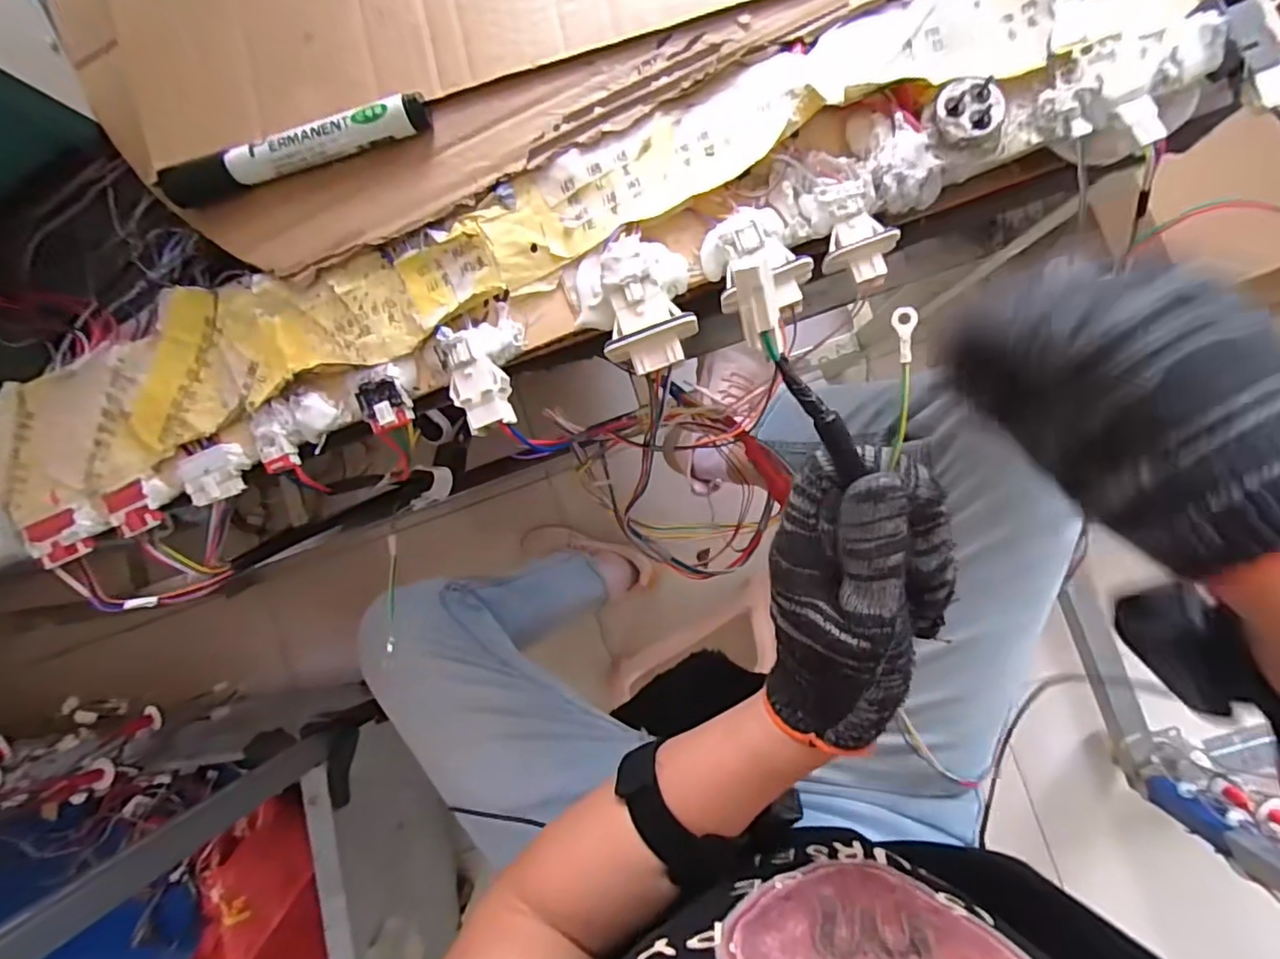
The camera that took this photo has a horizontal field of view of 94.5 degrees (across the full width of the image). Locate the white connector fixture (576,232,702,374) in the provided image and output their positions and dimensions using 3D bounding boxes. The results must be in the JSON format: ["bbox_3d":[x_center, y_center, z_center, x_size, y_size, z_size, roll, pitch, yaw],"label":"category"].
[{"bbox_3d":[-0.002,-0.078,0.270,0.051,0.022,0.059,-9,89,6],"label":"white connector fixture"}]

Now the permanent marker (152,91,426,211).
[{"bbox_3d":[-0.168,-0.158,0.283,0.135,0.012,0.017,-12,89,6],"label":"permanent marker"}]

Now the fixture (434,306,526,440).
[{"bbox_3d":[-0.072,-0.052,0.280,0.035,0.018,0.055,-16,88,6],"label":"fixture"}]

